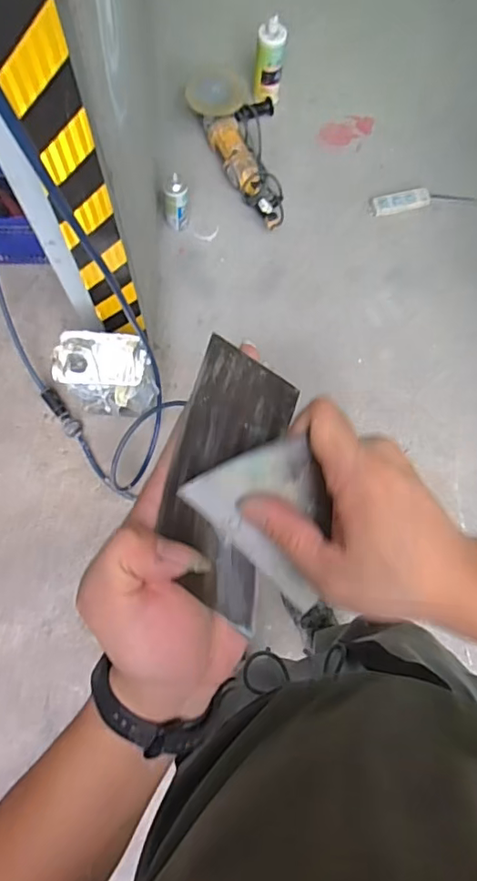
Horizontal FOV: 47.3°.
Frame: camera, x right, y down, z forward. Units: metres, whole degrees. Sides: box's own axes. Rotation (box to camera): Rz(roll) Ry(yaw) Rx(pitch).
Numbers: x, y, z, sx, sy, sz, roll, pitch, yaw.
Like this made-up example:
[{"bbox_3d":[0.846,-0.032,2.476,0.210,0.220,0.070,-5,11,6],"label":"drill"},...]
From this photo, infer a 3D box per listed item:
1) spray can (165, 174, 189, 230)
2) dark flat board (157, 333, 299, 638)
[{"bbox_3d":[-0.175,-0.668,1.524,0.073,0.140,0.086,-7,75,-3],"label":"spray can"},{"bbox_3d":[-0.005,0.021,0.291,0.070,0.007,0.138,25,70,-35],"label":"dark flat board"}]

